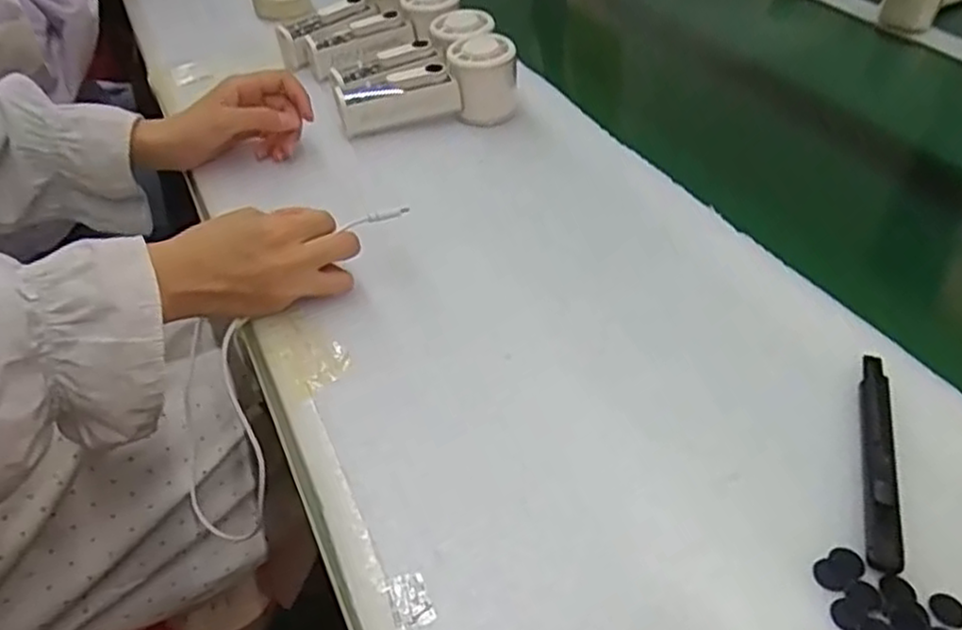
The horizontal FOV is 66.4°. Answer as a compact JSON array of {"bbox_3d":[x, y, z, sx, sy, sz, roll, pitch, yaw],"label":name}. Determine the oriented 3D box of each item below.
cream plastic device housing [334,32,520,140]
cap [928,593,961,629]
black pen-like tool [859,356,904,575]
[{"bbox_3d":[-0.047,-0.193,0.623,0.152,0.061,0.047,-17,45,-17],"label":"cream plastic device housing"},{"bbox_3d":[0.201,0.126,0.315,0.015,0.004,0.015,-24,47,-25],"label":"cap"},{"bbox_3d":[0.201,0.068,0.373,0.015,0.006,0.137,13,44,15],"label":"black pen-like tool"}]

